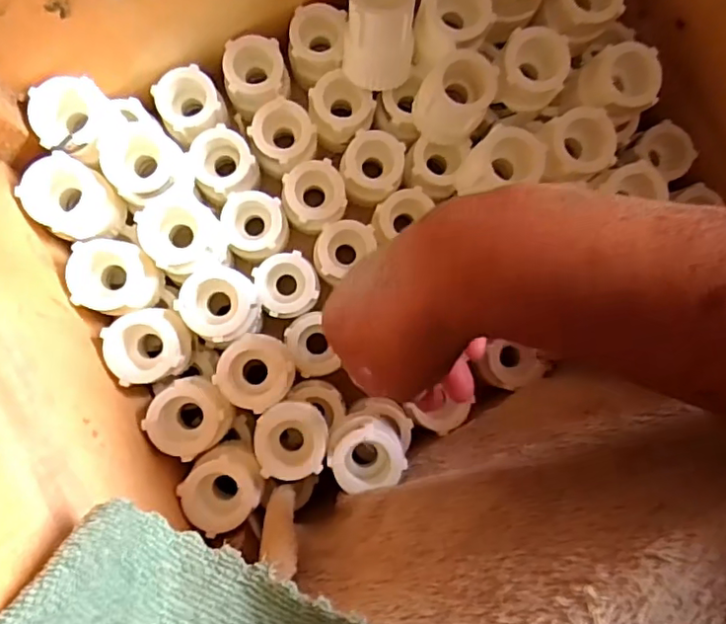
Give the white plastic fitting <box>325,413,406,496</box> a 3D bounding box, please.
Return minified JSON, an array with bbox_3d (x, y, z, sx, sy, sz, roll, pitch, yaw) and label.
[{"bbox_3d":[0.000,0.075,0.328,0.039,0.050,0.035,-2,87,-5],"label":"white plastic fitting"}]

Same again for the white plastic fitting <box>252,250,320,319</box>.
[{"bbox_3d":[-0.046,-0.016,0.365,0.035,0.023,0.038,-16,89,-6],"label":"white plastic fitting"}]

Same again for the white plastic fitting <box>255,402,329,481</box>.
[{"bbox_3d":[-0.037,0.066,0.310,0.036,0.016,0.037,-1,87,-5],"label":"white plastic fitting"}]

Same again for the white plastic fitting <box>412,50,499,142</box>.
[{"bbox_3d":[0.050,-0.122,0.344,0.038,0.049,0.037,0,87,-5],"label":"white plastic fitting"}]

